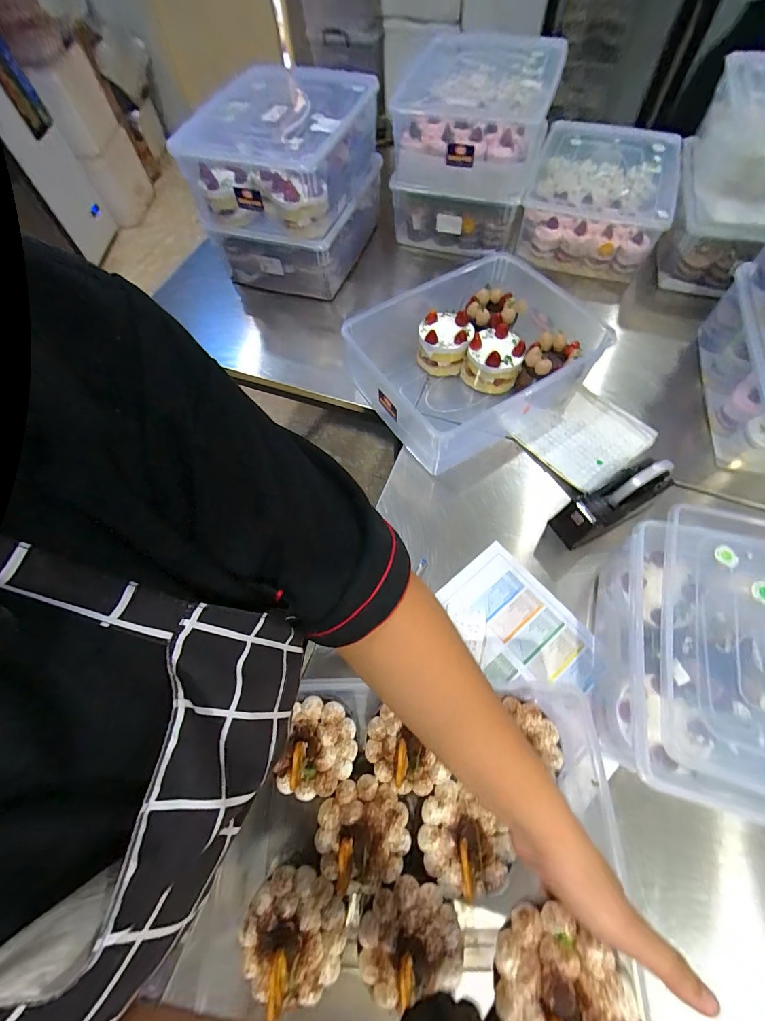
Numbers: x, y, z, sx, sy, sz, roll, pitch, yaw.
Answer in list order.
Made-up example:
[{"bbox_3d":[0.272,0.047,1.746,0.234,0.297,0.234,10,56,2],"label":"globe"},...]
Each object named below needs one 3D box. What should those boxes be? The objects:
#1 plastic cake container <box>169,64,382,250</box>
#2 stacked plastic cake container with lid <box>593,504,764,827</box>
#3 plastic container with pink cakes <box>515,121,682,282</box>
[{"bbox_3d":[-0.184,-0.721,0.783,0.273,0.158,0.385,16,66,10],"label":"plastic cake container"},{"bbox_3d":[0.472,0.188,0.442,0.376,0.140,0.300,12,65,8],"label":"stacked plastic cake container with lid"},{"bbox_3d":[0.493,-0.716,0.888,0.287,0.132,0.357,18,66,11],"label":"plastic container with pink cakes"}]

